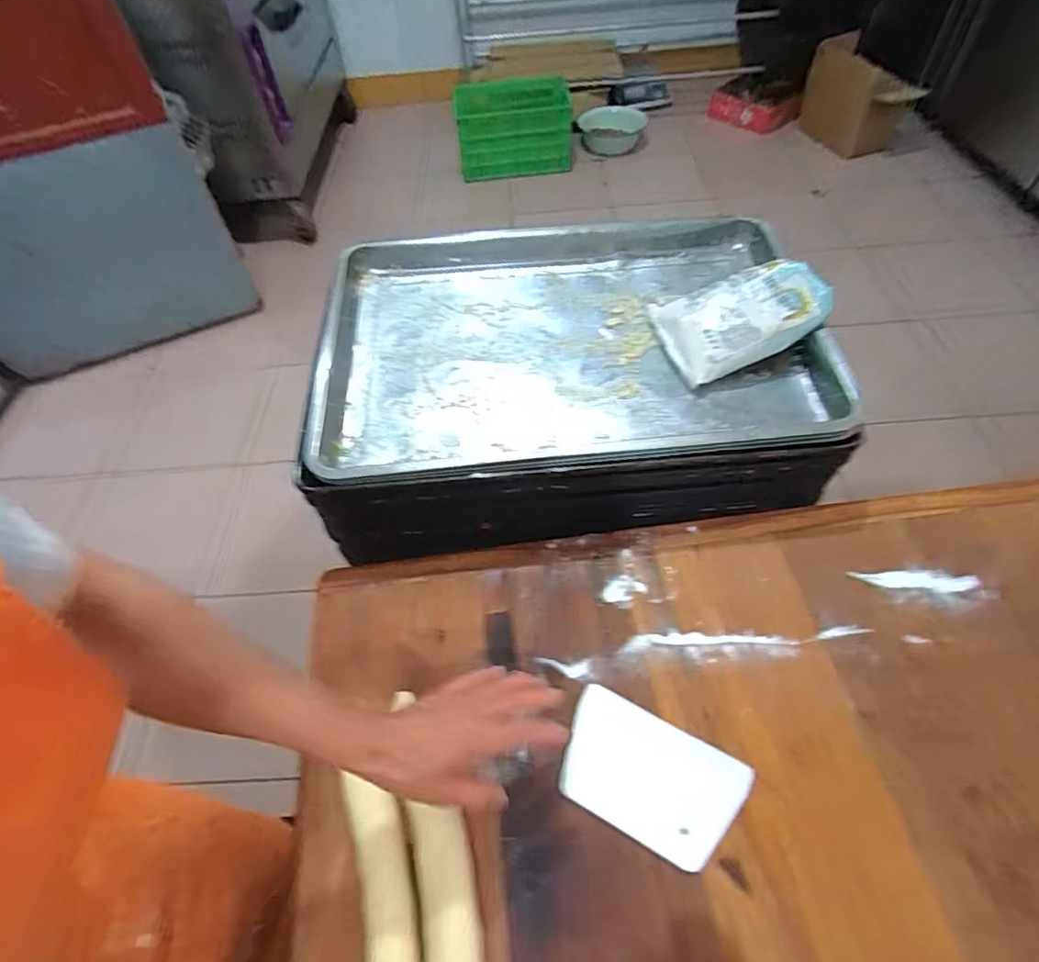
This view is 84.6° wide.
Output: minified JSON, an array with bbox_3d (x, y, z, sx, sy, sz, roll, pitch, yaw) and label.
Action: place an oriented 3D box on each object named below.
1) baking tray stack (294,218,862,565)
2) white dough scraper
[{"bbox_3d":[0.056,-0.145,0.725,0.582,0.104,0.436,-6,54,0],"label":"baking tray stack"},{"bbox_3d":[0.111,0.254,0.493,0.150,0.004,0.096,23,57,19],"label":"white dough scraper"}]

